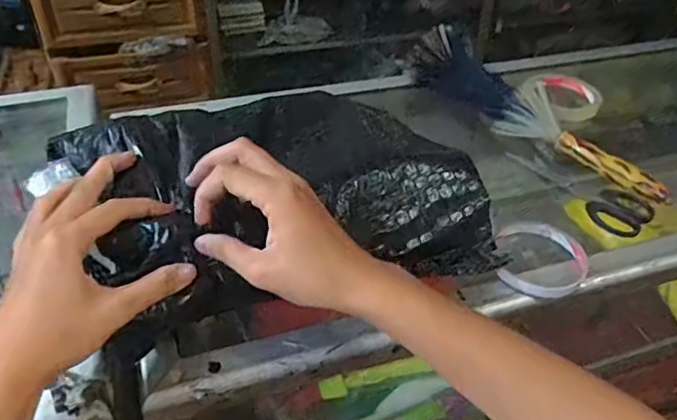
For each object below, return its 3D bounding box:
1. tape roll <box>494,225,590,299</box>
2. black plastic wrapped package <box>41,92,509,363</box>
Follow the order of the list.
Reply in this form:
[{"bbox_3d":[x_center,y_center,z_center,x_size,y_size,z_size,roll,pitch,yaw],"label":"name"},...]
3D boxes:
[{"bbox_3d":[0.176,0.043,0.487,0.076,0.011,0.085,7,41,5],"label":"tape roll"},{"bbox_3d":[-0.033,-0.014,0.441,0.303,0.106,0.181,-17,44,-21],"label":"black plastic wrapped package"}]

